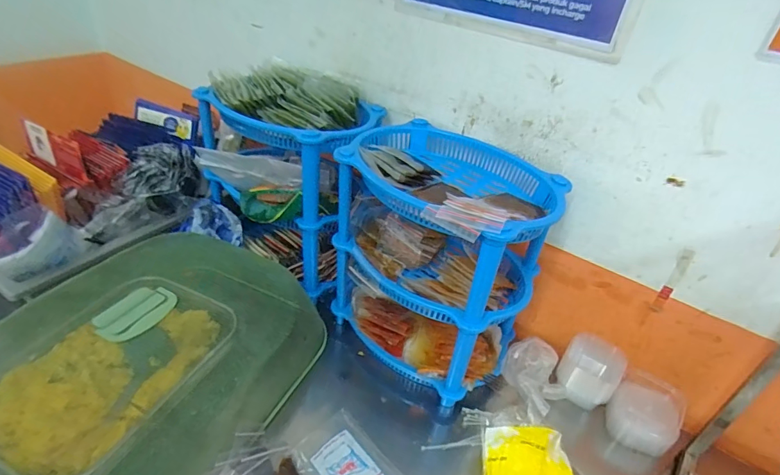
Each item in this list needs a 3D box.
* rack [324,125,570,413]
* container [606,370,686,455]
[{"bbox_3d":[0.060,0.033,0.640,0.282,0.307,0.192,32,42,31],"label":"rack"},{"bbox_3d":[0.355,0.244,0.610,0.086,0.069,0.070,27,40,26],"label":"container"}]

